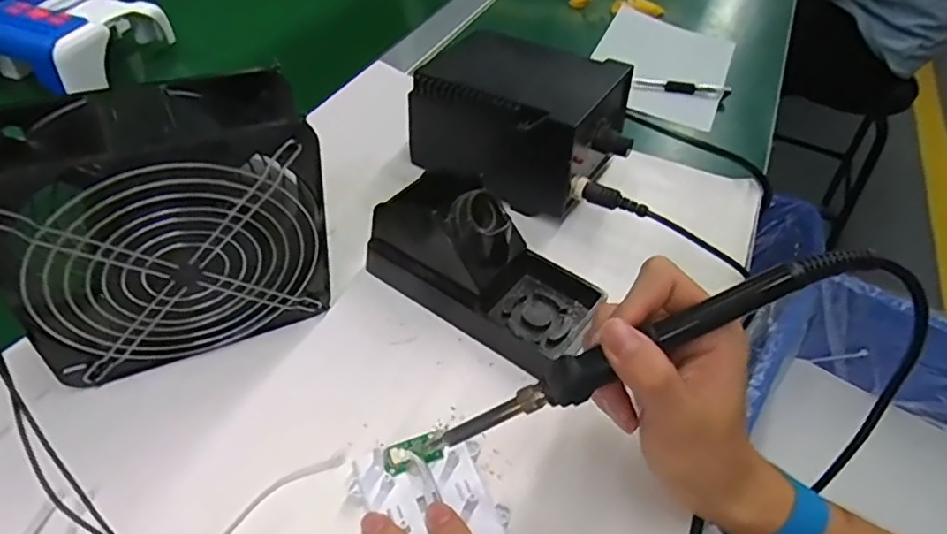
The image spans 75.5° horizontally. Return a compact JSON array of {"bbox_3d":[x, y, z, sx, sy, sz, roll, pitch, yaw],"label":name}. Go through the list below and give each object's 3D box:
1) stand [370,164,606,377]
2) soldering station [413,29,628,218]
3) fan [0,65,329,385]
[{"bbox_3d":[0.007,-0.010,0.390,0.150,0.084,0.072,29,49,19],"label":"stand"},{"bbox_3d":[0.043,-0.120,0.495,0.162,0.089,0.113,24,47,14],"label":"soldering station"},{"bbox_3d":[-0.160,-0.012,0.327,0.151,0.156,0.059,-17,51,-24],"label":"fan"}]

